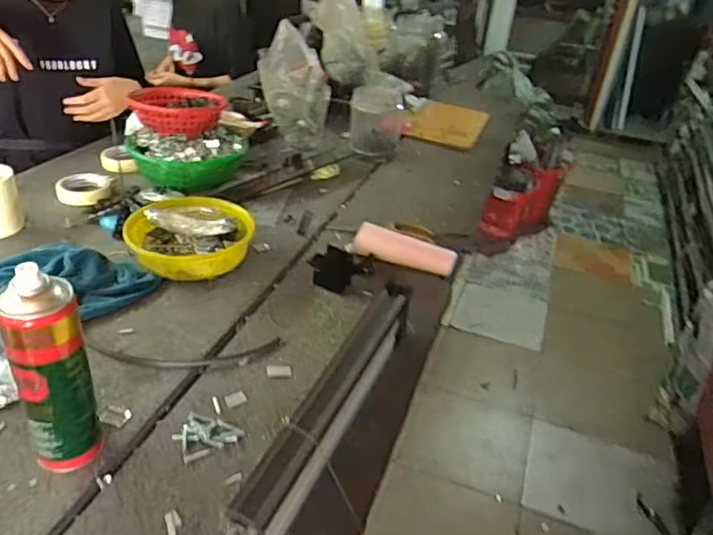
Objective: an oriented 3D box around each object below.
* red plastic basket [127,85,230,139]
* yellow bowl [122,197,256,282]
[{"bbox_3d":[-0.370,-0.324,1.206,0.174,0.062,0.117,12,33,8],"label":"red plastic basket"},{"bbox_3d":[-0.259,-0.041,0.916,0.198,0.071,0.156,-4,34,-17],"label":"yellow bowl"}]

